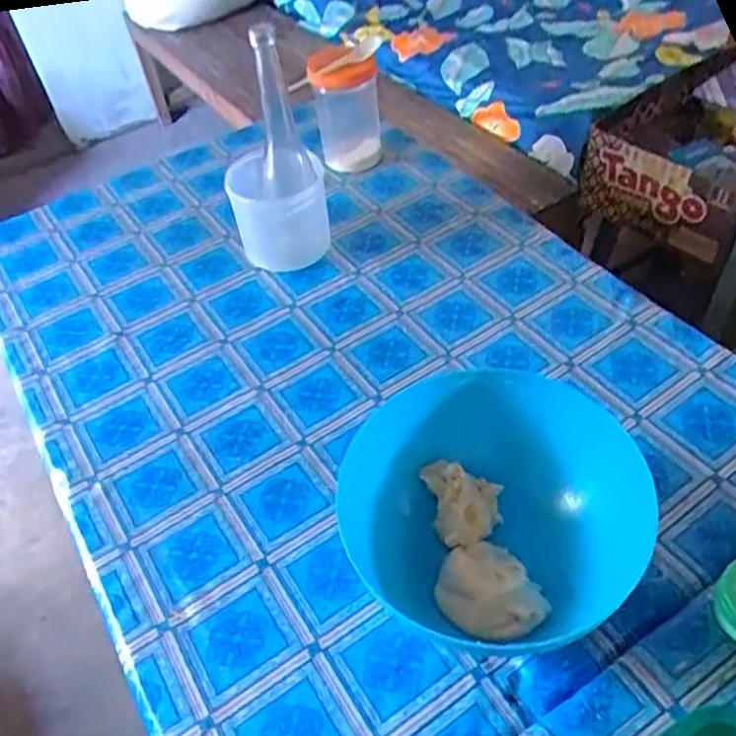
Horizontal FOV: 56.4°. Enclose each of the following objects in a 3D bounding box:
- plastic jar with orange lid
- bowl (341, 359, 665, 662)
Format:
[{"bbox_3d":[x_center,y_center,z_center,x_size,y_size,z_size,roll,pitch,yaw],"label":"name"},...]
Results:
[{"bbox_3d":[-0.032,-0.387,1.024,0.091,0.153,0.118,-7,50,0],"label":"plastic jar with orange lid"},{"bbox_3d":[0.099,0.117,0.588,0.228,0.119,0.216,-4,48,4],"label":"bowl"}]

